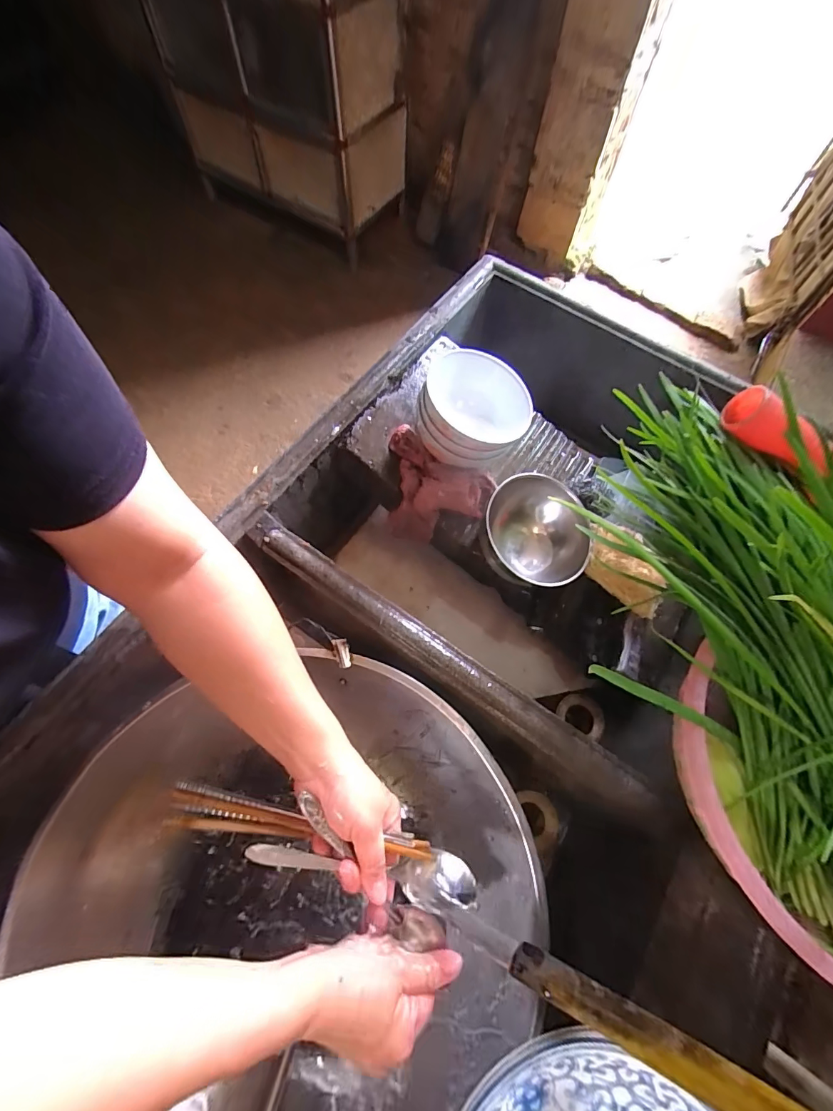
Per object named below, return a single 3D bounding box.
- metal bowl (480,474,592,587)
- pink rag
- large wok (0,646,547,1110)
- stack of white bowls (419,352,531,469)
[{"bbox_3d":[0.119,-0.018,0.448,0.108,0.058,0.114,-19,68,-10],"label":"metal bowl"},{"bbox_3d":[0.012,-0.068,0.480,0.119,0.078,0.084,29,68,11],"label":"pink rag"},{"bbox_3d":[-0.090,0.307,0.366,0.379,0.105,0.396,1,66,-2],"label":"large wok"},{"bbox_3d":[0.060,-0.145,0.444,0.106,0.068,0.104,18,66,6],"label":"stack of white bowls"}]

